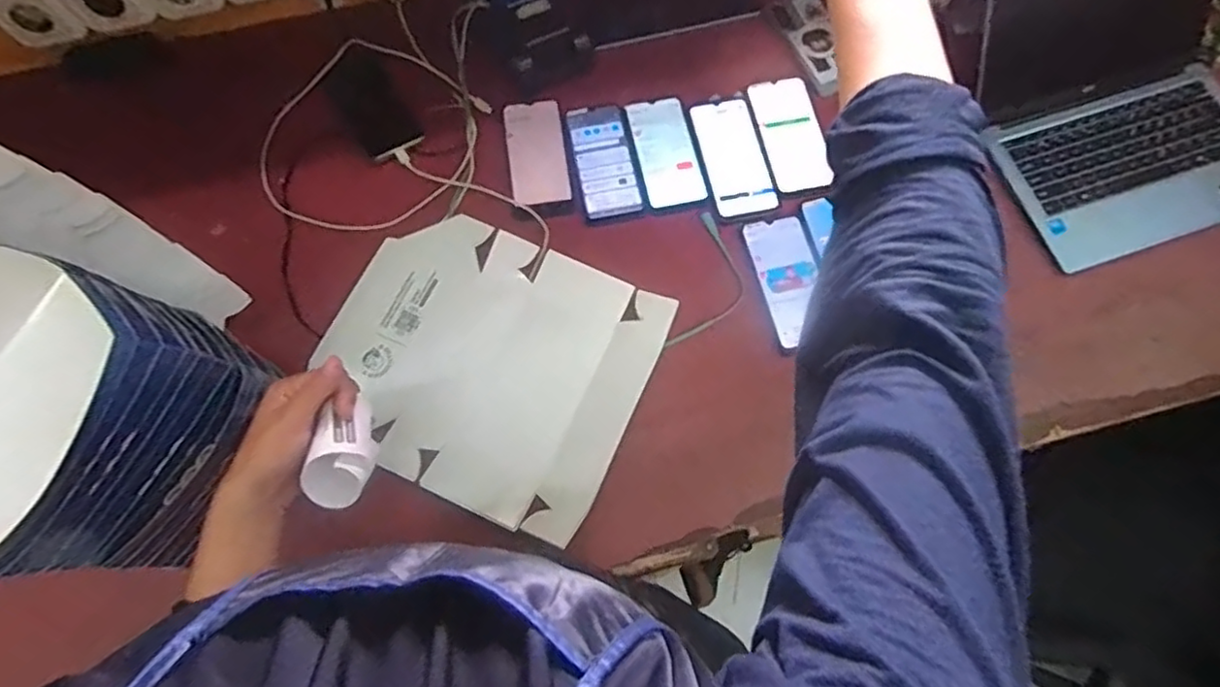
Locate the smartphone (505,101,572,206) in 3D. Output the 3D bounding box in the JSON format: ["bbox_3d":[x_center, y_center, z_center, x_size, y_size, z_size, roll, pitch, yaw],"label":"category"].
[{"bbox_3d":[-0.090,-0.237,0.809,0.067,0.009,0.144,-8,70,-2],"label":"smartphone"}]

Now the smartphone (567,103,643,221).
[{"bbox_3d":[-0.007,-0.224,0.805,0.075,0.006,0.165,-9,70,-3],"label":"smartphone"}]

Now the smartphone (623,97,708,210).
[{"bbox_3d":[0.067,-0.238,0.808,0.073,0.004,0.154,-12,70,-4],"label":"smartphone"}]

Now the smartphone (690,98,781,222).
[{"bbox_3d":[0.152,-0.229,0.803,0.079,0.005,0.169,-9,70,-3],"label":"smartphone"}]

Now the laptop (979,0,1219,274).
[{"bbox_3d":[0.625,-0.296,0.740,0.322,0.173,0.328,-15,70,-5],"label":"laptop"}]

